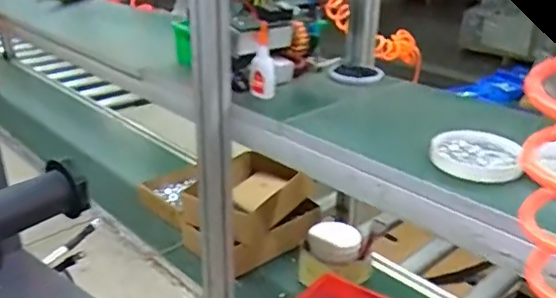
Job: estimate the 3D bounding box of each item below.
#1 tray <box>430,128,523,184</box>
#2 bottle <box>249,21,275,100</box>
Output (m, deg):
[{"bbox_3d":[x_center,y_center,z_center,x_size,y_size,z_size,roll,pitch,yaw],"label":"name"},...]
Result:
[{"bbox_3d":[0.243,0.005,0.675,0.099,0.026,0.099,12,27,25],"label":"tray"},{"bbox_3d":[-0.025,-0.135,0.877,0.040,0.107,0.033,0,24,-1],"label":"bottle"}]

